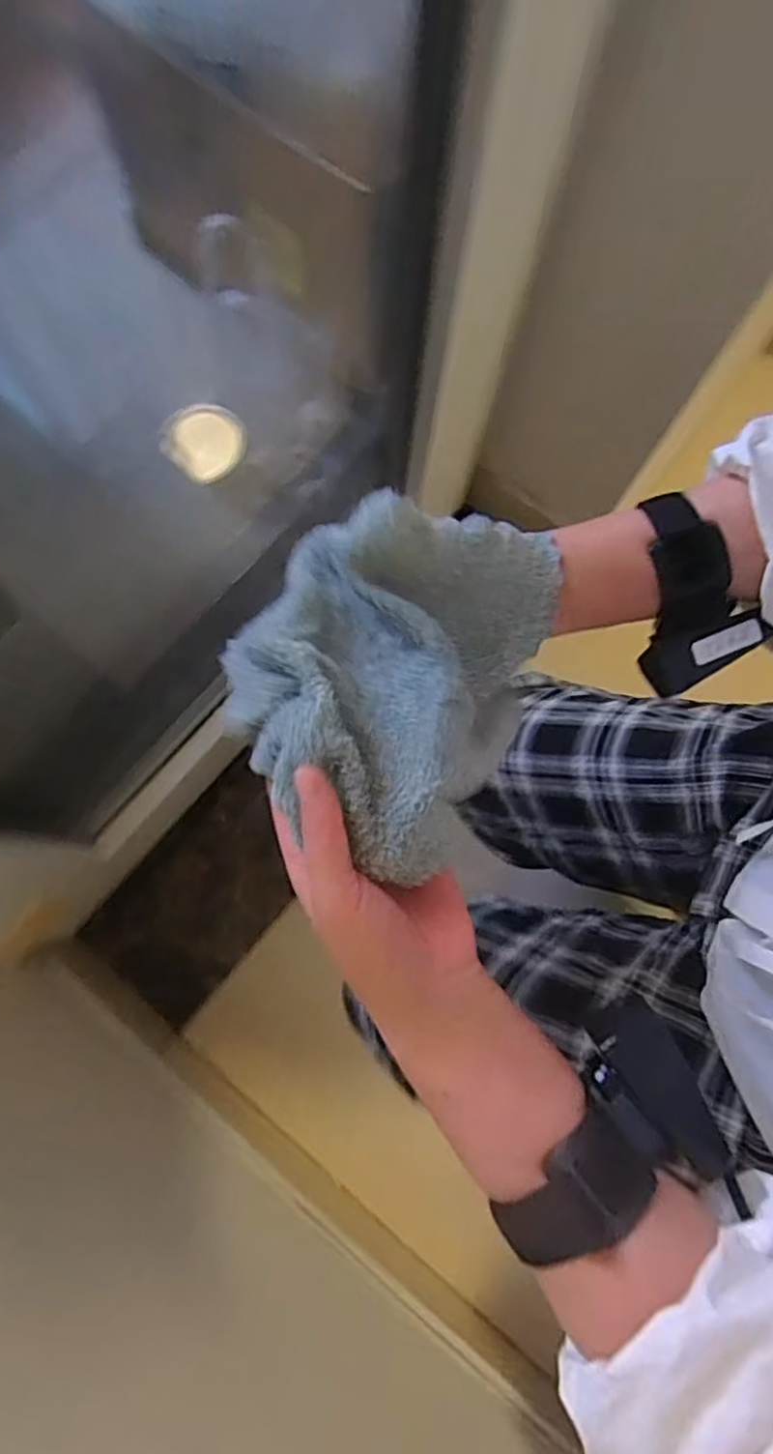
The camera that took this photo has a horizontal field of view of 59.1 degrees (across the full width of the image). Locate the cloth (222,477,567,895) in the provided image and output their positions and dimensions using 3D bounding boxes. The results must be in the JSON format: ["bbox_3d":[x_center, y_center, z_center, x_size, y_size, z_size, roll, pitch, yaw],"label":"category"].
[{"bbox_3d":[0.005,-0.035,0.321,0.129,0.072,0.175,29,79,5],"label":"cloth"}]

